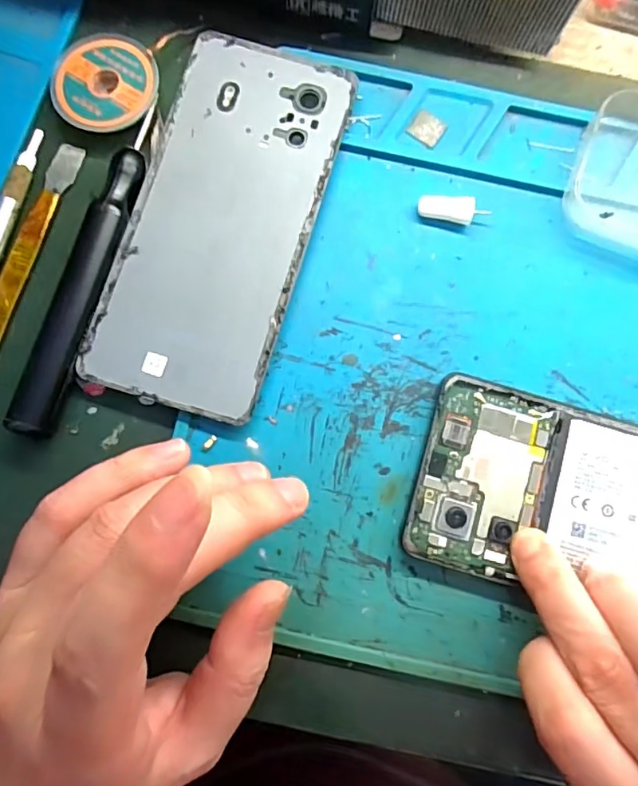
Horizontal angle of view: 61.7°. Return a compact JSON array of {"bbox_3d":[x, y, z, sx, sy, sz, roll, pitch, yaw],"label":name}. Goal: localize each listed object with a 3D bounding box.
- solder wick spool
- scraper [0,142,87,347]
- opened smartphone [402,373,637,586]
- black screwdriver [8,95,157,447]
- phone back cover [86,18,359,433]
[{"bbox_3d":[-0.091,-0.130,0.227,0.041,0.009,0.043,0,81,-1],"label":"solder wick spool"},{"bbox_3d":[-0.125,-0.051,0.222,0.011,0.004,0.119,18,81,1],"label":"scraper"},{"bbox_3d":[0.119,0.044,0.209,0.159,0.004,0.070,12,81,2],"label":"opened smartphone"},{"bbox_3d":[-0.093,-0.051,0.216,0.017,0.010,0.138,18,81,1],"label":"black screwdriver"},{"bbox_3d":[-0.040,-0.072,0.224,0.072,0.009,0.158,17,81,1],"label":"phone back cover"}]

